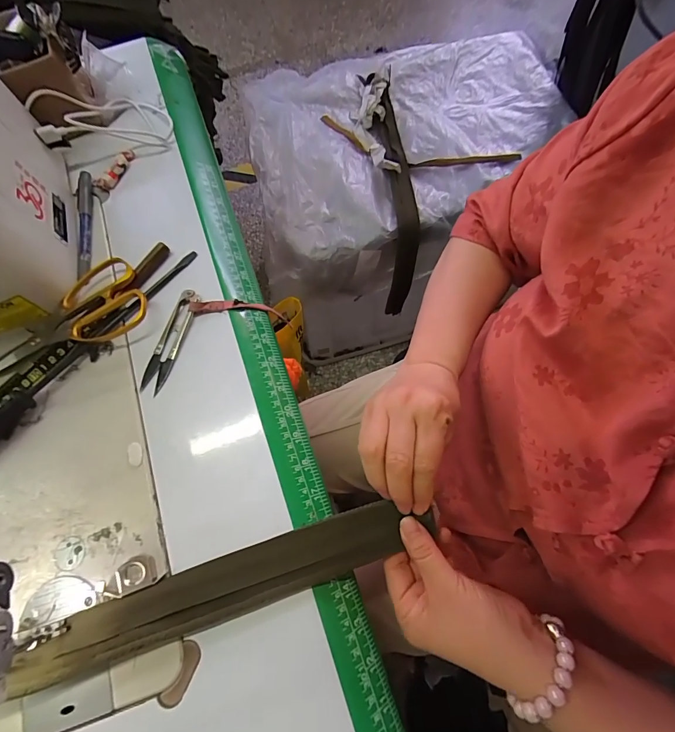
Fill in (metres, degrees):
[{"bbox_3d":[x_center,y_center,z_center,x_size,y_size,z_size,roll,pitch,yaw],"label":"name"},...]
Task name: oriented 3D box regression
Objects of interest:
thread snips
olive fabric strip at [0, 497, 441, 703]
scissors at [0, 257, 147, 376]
[{"bbox_3d":[-0.154,-0.024,0.350,0.021,0.010,0.100,16,73,7],"label":"thread snips"},{"bbox_3d":[-0.078,0.160,0.276,0.297,0.018,0.042,-19,72,-4],"label":"olive fabric strip"},{"bbox_3d":[-0.262,-0.030,0.351,0.178,0.021,0.080,-36,74,-10],"label":"scissors"}]

